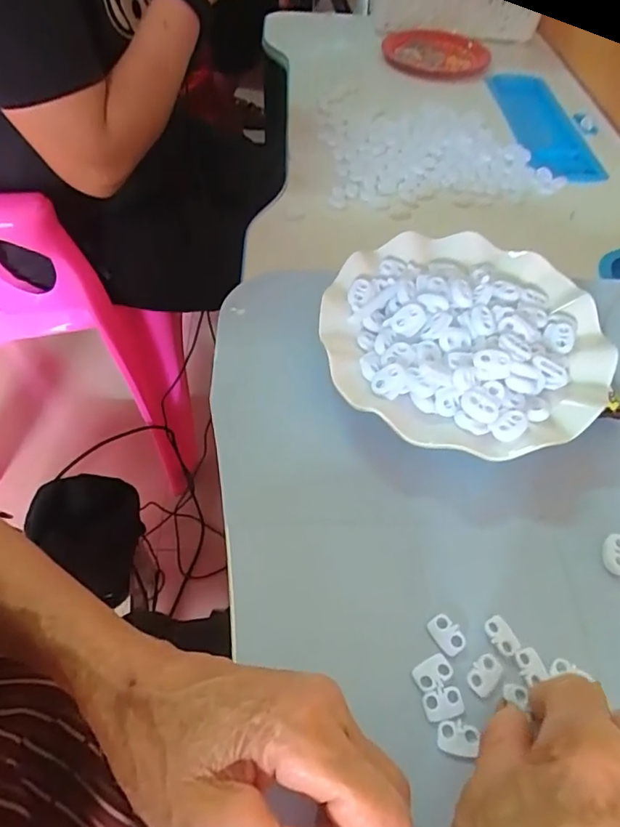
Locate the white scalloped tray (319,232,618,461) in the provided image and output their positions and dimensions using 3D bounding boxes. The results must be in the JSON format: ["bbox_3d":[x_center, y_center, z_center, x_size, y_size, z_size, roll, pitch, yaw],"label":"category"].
[{"bbox_3d":[0.099,-0.052,0.344,0.174,0.028,0.166,15,54,9],"label":"white scalloped tray"}]

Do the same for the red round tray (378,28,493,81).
[{"bbox_3d":[0.180,-0.516,0.775,0.161,0.029,0.153,11,52,5],"label":"red round tray"}]

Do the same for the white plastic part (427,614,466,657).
[{"bbox_3d":[0.066,0.106,0.258,0.012,0.004,0.018,-25,58,-20],"label":"white plastic part"}]

